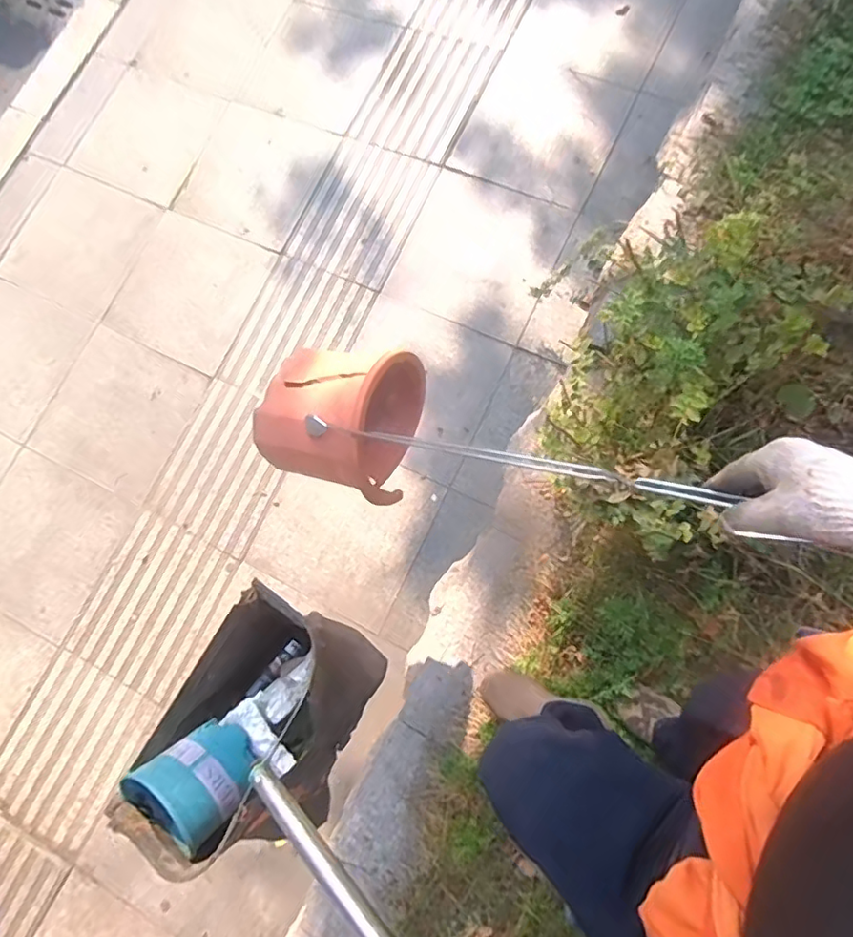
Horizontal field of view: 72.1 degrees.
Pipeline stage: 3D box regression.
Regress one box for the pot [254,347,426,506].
[{"bbox_3d":[-0.122,-0.079,0.917,0.206,0.187,0.206,-10,51,13],"label":"pot"}]

